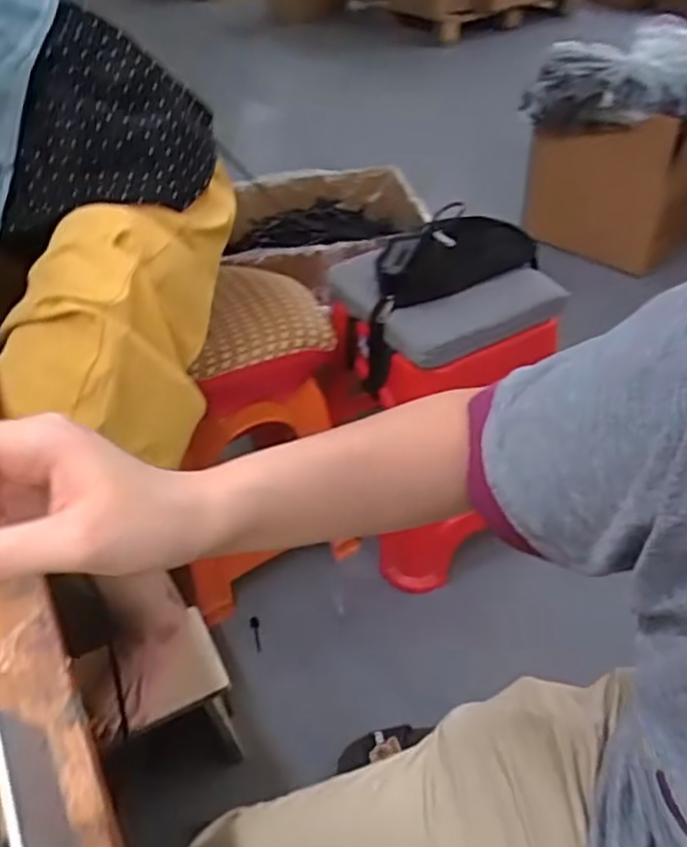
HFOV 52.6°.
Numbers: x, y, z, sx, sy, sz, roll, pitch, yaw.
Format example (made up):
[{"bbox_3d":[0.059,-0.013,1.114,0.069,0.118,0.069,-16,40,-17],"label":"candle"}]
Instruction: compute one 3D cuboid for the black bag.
[{"bbox_3d":[0.183,-0.265,1.081,0.280,0.085,0.074,-21,45,-18],"label":"black bag"}]

